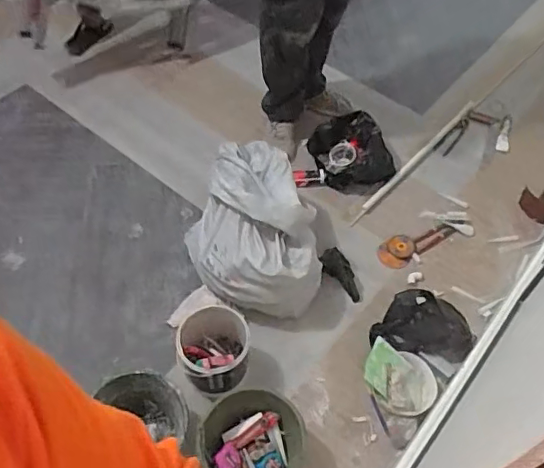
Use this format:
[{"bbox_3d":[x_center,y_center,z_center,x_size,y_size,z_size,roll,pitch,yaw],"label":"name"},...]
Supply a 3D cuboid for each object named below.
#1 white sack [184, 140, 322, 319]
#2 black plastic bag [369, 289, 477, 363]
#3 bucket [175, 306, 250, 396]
[{"bbox_3d":[-0.066,-0.008,1.627,0.337,0.354,0.462,-17,56,-15],"label":"white sack"},{"bbox_3d":[0.429,0.265,1.581,0.280,0.098,0.156,13,54,7],"label":"black plastic bag"},{"bbox_3d":[-0.154,0.309,1.475,0.187,0.162,0.182,1,54,-2],"label":"bucket"}]

